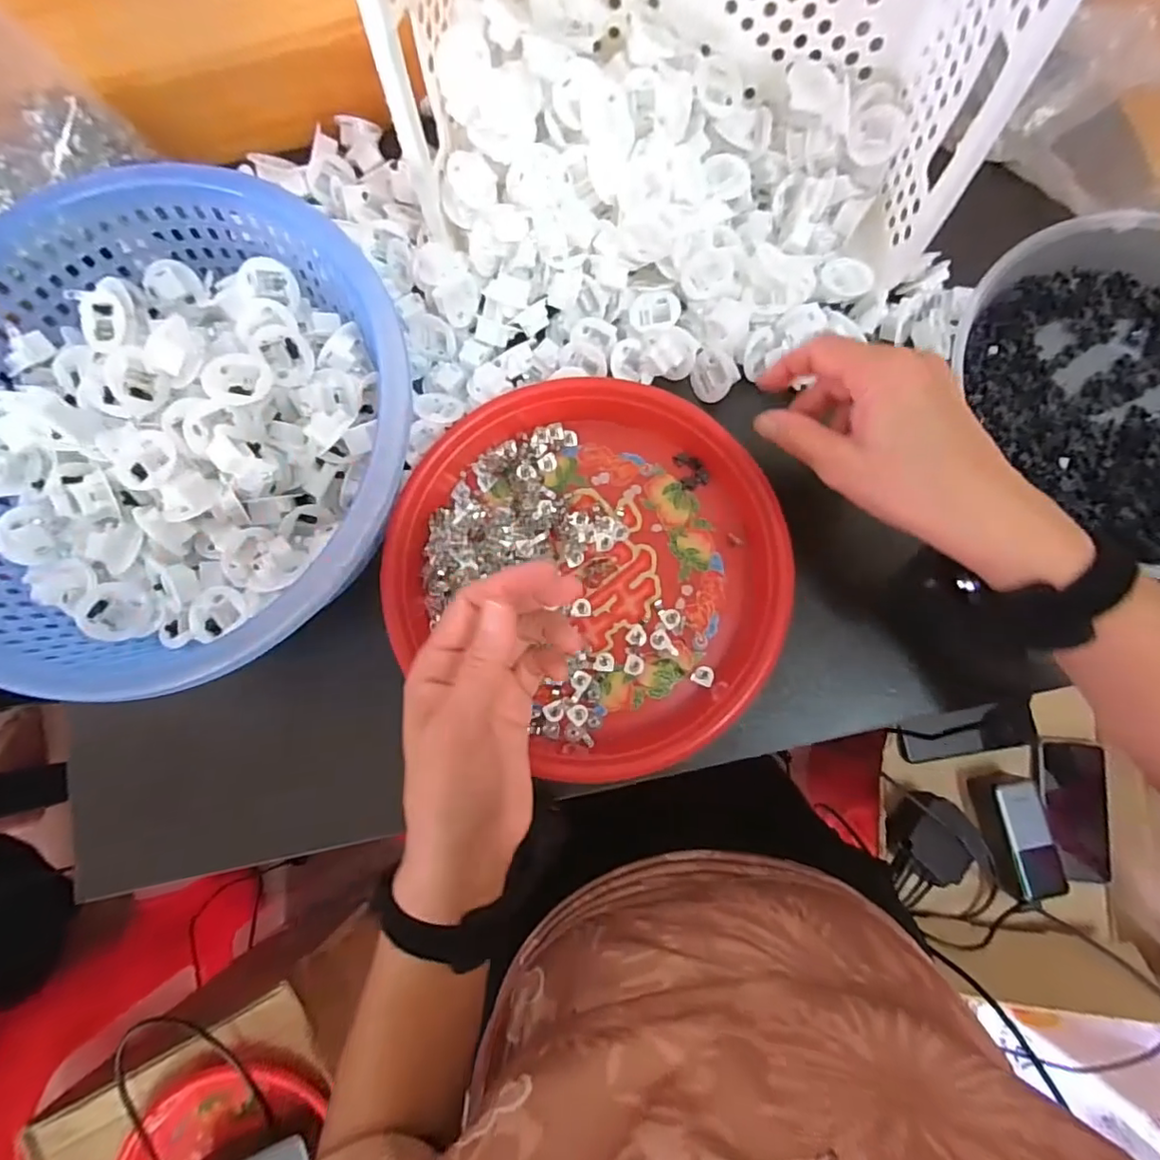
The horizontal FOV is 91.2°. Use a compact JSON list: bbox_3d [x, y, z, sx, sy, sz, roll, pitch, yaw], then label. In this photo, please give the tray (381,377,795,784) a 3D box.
[{"bbox_3d":[0.008,-0.014,0.357,0.241,0.025,0.224,40,84,7],"label":"tray"}]

